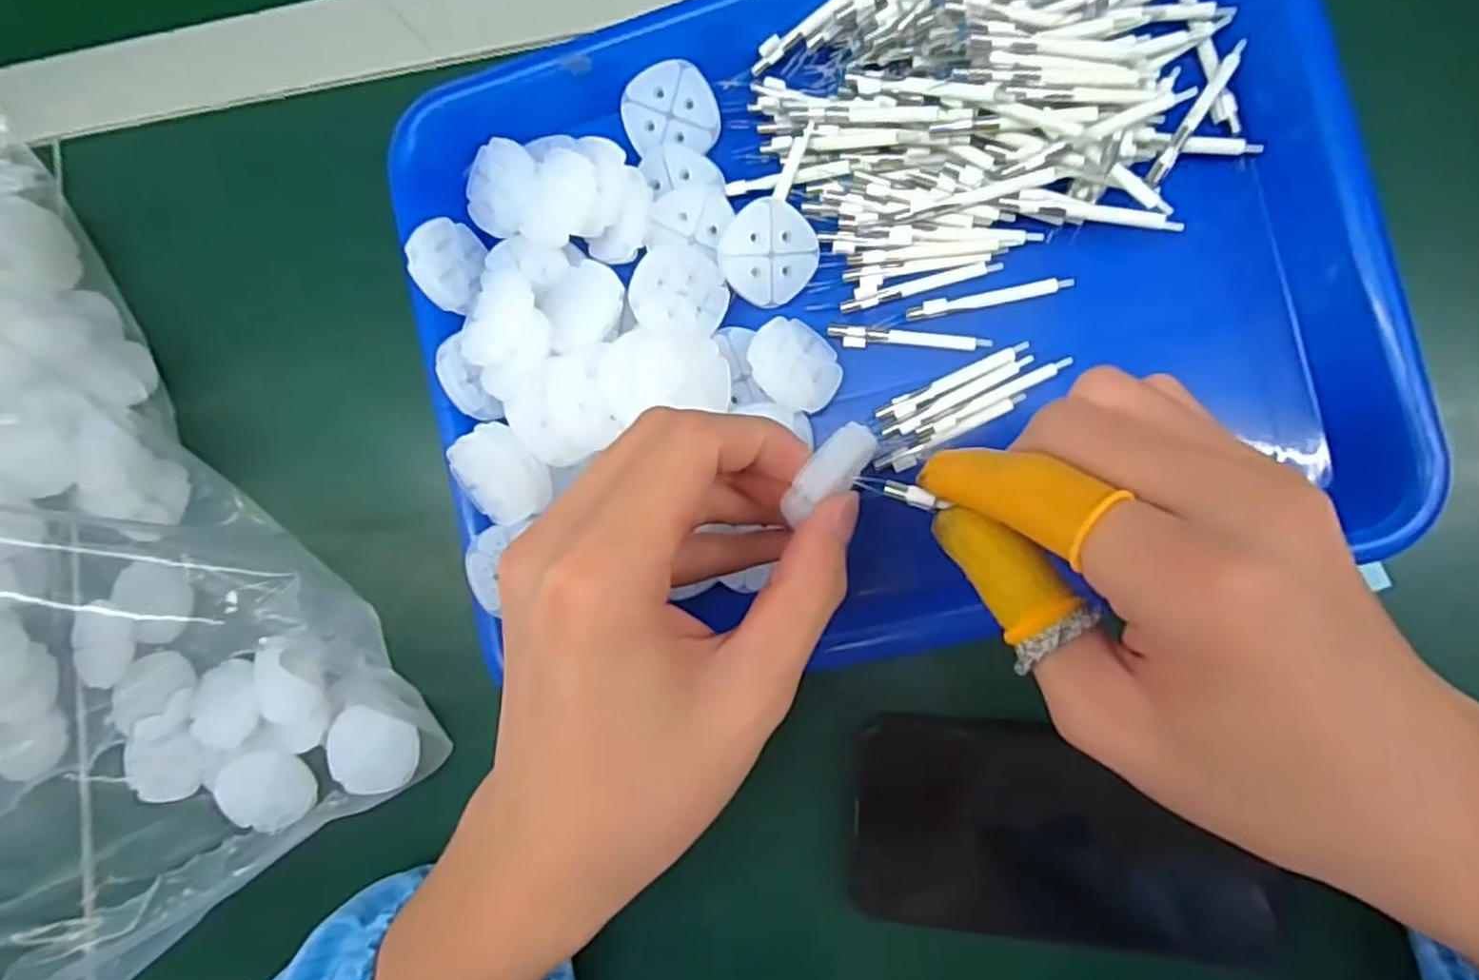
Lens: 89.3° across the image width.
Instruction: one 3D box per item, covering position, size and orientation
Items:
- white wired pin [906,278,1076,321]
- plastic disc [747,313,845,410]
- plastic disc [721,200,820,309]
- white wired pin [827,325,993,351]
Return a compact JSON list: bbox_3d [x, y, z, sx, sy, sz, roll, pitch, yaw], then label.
[{"bbox_3d":[0.091,-0.070,0.273,0.059,0.004,0.005,-10,87,9],"label":"white wired pin"},{"bbox_3d":[0.021,-0.046,0.270,0.034,0.005,0.035,11,66,-24],"label":"plastic disc"},{"bbox_3d":[0.011,-0.087,0.276,0.035,0.004,0.035,-4,107,-12],"label":"plastic disc"},{"bbox_3d":[0.063,-0.055,0.277,0.058,0.004,0.007,6,90,9],"label":"white wired pin"}]

